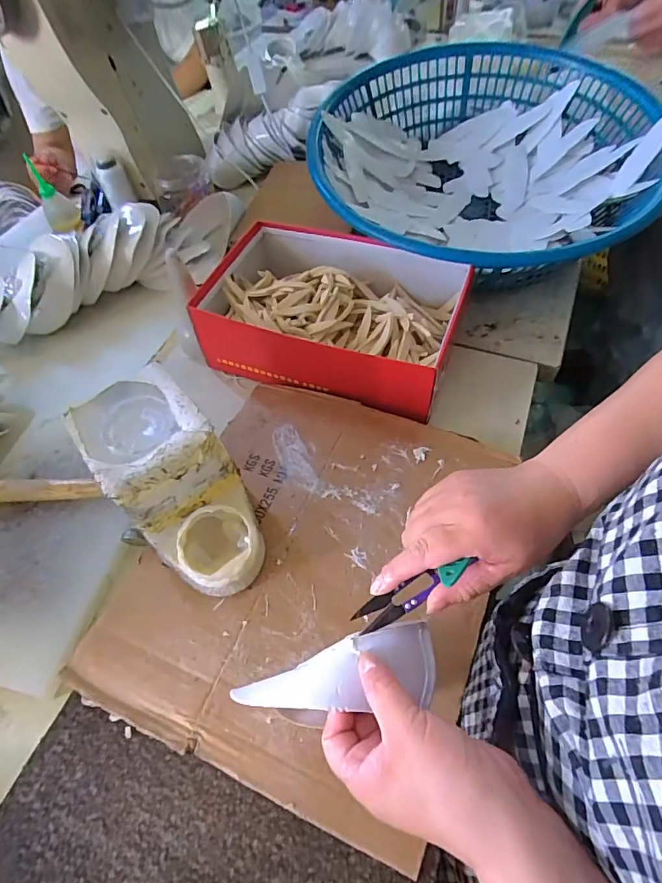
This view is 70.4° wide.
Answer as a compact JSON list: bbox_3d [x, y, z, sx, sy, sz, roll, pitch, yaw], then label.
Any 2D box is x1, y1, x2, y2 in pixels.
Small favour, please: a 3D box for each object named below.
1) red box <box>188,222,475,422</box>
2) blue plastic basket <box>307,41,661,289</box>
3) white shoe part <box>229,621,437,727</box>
[{"bbox_3d":[0.005,-0.185,0.630,0.329,0.085,0.238,17,59,16],"label":"red box"},{"bbox_3d":[0.242,-0.435,0.739,0.538,0.146,0.503,-2,55,4],"label":"blue plastic basket"},{"bbox_3d":[0.004,0.162,0.316,0.139,0.024,0.047,-15,55,-3],"label":"white shoe part"}]

